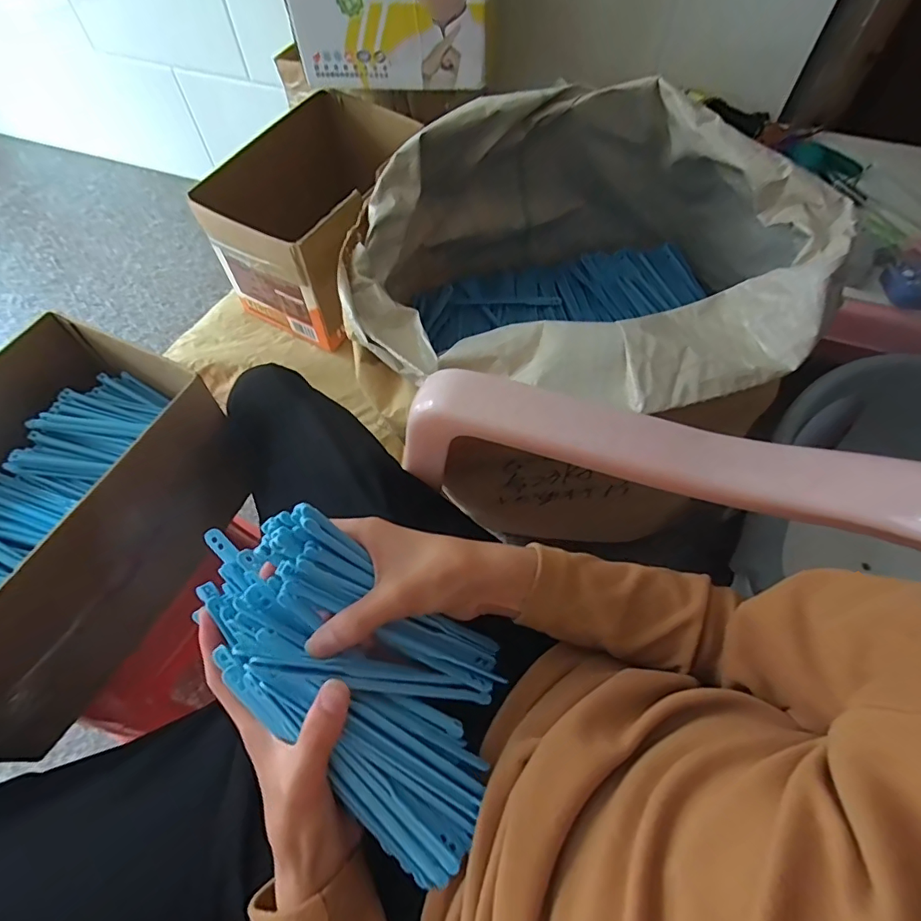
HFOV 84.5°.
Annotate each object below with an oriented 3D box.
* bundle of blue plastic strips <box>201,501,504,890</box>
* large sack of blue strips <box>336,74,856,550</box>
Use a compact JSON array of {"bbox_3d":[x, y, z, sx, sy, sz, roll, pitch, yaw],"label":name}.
[{"bbox_3d":[-0.060,0.113,0.288,0.113,0.073,0.207,-42,85,-20],"label":"bundle of blue plastic strips"},{"bbox_3d":[0.111,-0.087,0.660,0.421,0.572,0.350,-3,61,-1],"label":"large sack of blue strips"}]

